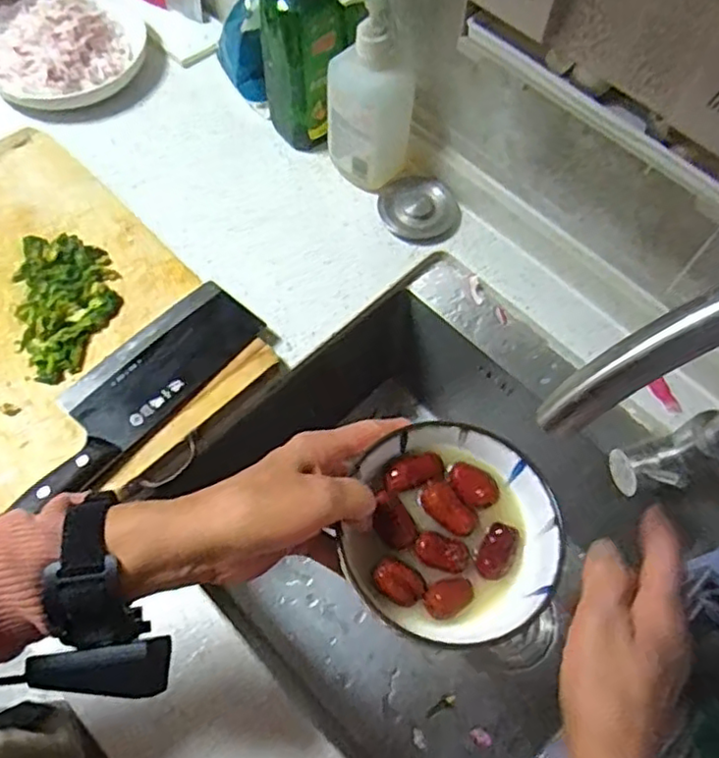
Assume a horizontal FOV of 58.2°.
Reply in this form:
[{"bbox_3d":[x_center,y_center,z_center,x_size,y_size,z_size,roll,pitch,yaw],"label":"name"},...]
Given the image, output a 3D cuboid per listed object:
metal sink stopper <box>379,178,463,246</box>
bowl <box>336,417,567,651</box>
[{"bbox_3d":[0.065,-0.186,0.706,0.082,0.013,0.083,-19,78,1],"label":"metal sink stopper"},{"bbox_3d":[0.057,0.098,0.406,0.134,0.043,0.133,1,65,-2],"label":"bowl"}]

